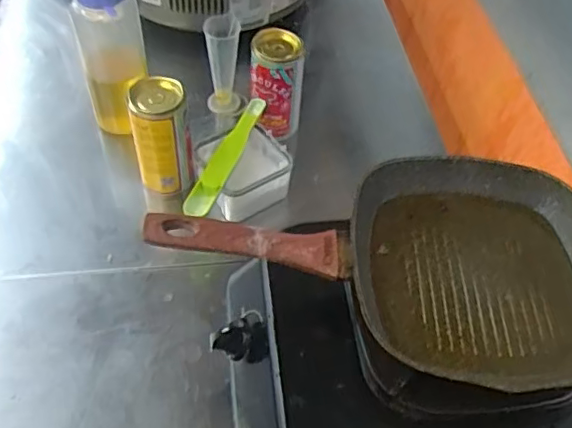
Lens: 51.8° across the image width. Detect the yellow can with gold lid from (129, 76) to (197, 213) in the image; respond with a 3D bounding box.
[{"bbox_3d":[-0.160,-0.085,0.763,0.071,0.173,0.077,-10,53,-12],"label":"yellow can with gold lid"}]

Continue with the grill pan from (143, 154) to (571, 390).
[{"bbox_3d":[0.097,0.027,0.555,0.422,0.056,0.243,10,52,3],"label":"grill pan"}]

